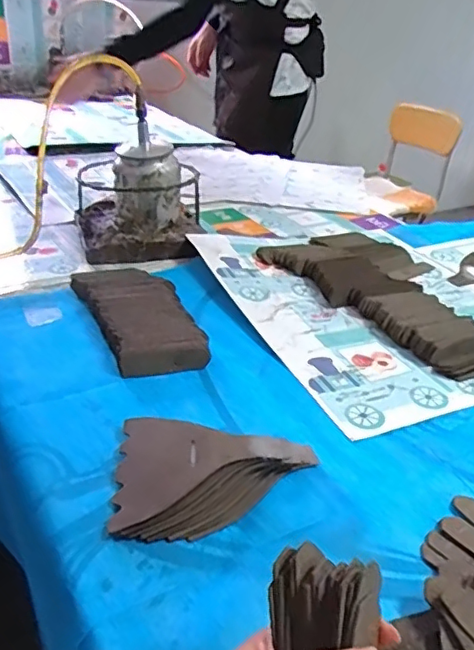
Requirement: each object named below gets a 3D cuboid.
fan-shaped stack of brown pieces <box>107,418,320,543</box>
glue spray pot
[{"bbox_3d":[-0.025,0.126,0.479,0.161,0.034,0.118,8,30,7],"label":"fan-shaped stack of brown pieces"},{"bbox_3d":[-0.149,-0.195,0.890,0.188,0.149,0.160,-4,31,-14],"label":"glue spray pot"}]

